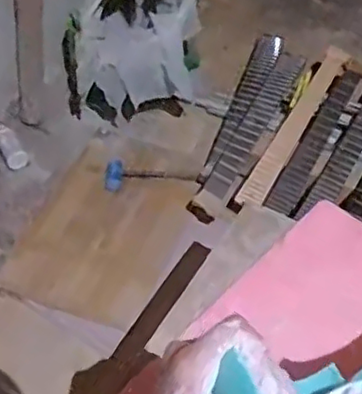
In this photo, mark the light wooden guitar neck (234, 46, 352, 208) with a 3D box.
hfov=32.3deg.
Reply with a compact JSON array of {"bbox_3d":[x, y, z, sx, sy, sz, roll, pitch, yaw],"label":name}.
[{"bbox_3d":[0.264,-0.173,1.414,0.056,0.038,0.496,24,58,19],"label":"light wooden guitar neck"}]

